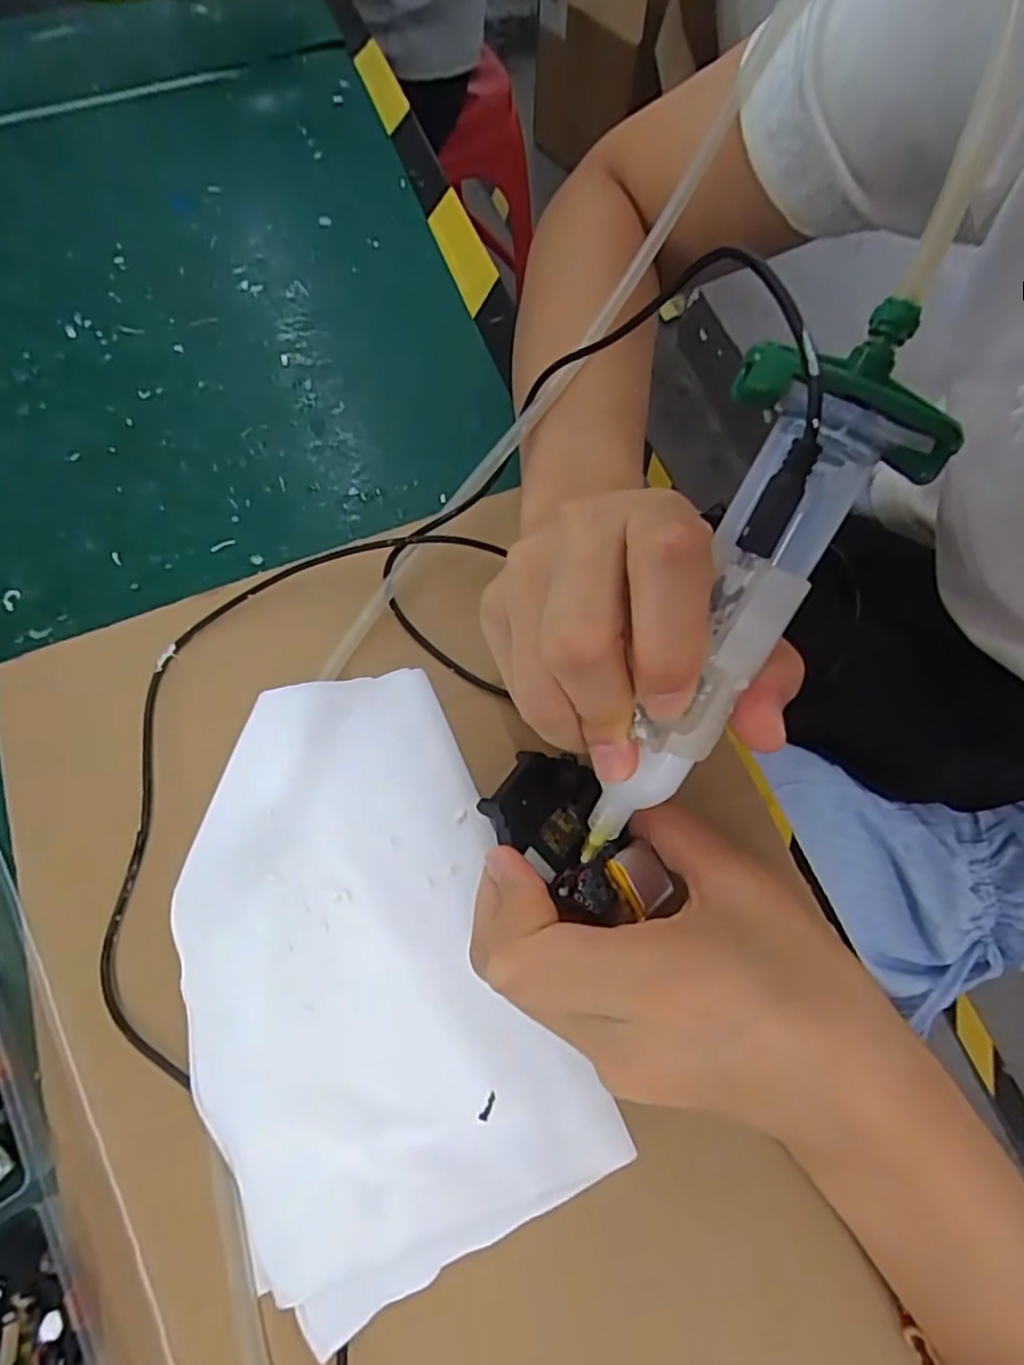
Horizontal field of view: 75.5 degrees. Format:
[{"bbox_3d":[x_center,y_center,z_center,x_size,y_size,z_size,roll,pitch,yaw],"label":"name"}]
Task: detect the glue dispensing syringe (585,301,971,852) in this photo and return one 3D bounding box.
[{"bbox_3d":[0.057,-0.020,0.163,0.046,0.024,0.141,25,102,8],"label":"glue dispensing syringe"}]

